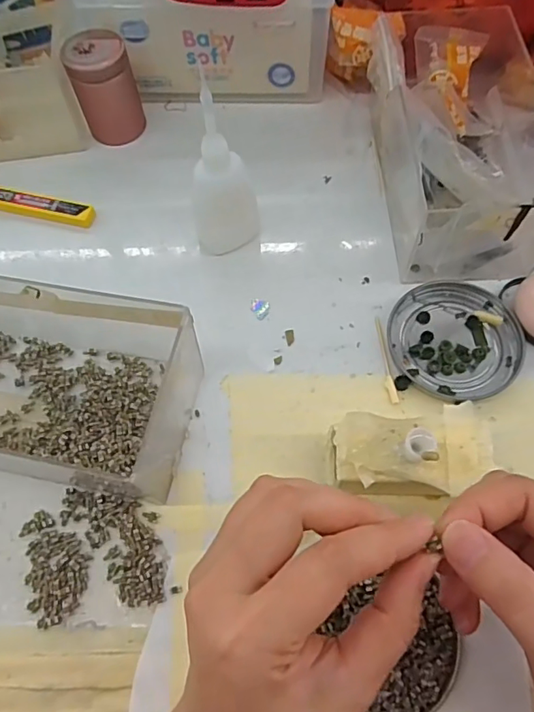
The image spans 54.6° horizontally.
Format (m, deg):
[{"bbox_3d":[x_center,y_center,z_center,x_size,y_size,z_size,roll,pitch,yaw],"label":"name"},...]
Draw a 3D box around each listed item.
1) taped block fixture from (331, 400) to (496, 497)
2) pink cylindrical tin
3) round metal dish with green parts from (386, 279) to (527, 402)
[{"bbox_3d":[0.073,0.052,0.267,0.079,0.049,0.042,-8,64,-1],"label":"taped block fixture"},{"bbox_3d":[-0.120,-0.201,0.388,0.043,0.062,0.040,-1,64,2],"label":"pink cylindrical tin"},{"bbox_3d":[0.115,-0.011,0.318,0.076,0.007,0.077,-1,64,2],"label":"round metal dish with green parts"}]

